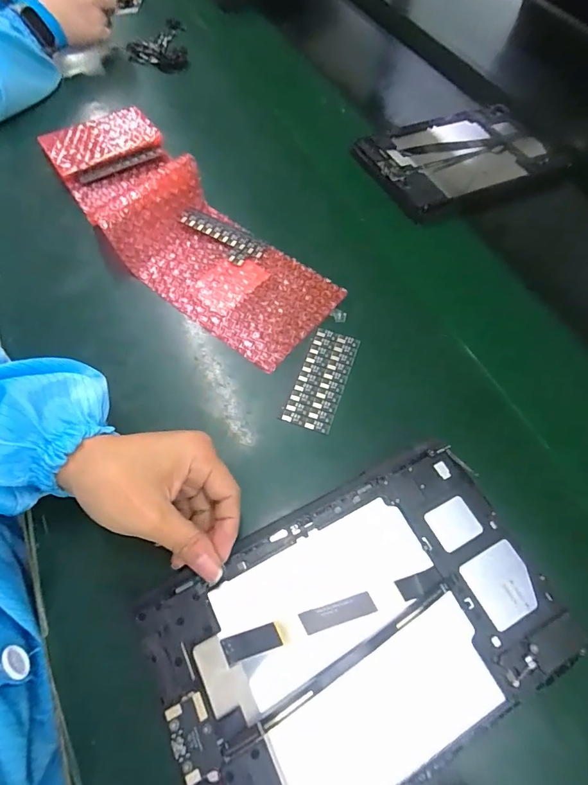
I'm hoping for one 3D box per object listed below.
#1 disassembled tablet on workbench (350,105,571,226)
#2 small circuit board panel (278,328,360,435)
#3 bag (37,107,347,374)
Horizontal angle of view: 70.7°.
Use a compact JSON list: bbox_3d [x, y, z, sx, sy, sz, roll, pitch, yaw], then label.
[{"bbox_3d":[0.210,-0.292,0.522,0.237,0.028,0.150,-22,65,-15],"label":"disassembled tablet on workbench"},{"bbox_3d":[0.024,-0.012,0.357,0.040,0.004,0.094,19,64,7],"label":"small circuit board panel"},{"bbox_3d":[-0.127,-0.182,0.425,0.137,0.048,0.392,-38,70,-22],"label":"bag"}]

